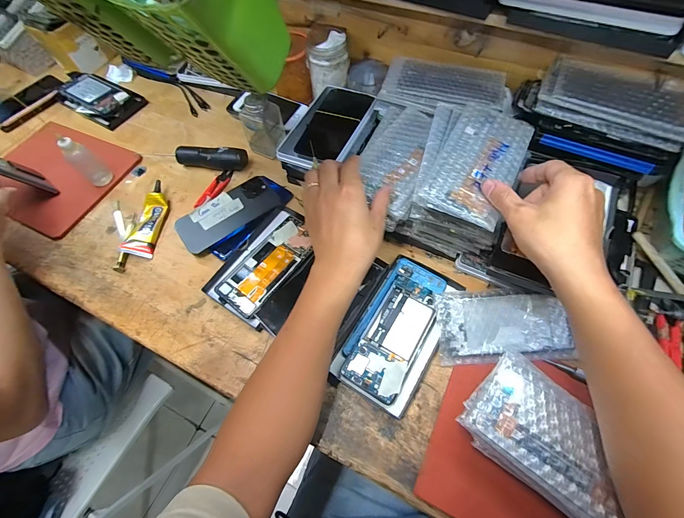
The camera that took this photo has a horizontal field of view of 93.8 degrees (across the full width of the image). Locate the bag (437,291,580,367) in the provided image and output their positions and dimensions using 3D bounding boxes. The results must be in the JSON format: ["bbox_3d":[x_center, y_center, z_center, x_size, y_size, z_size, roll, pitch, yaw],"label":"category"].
[{"bbox_3d":[0.203,0.083,0.400,0.161,0.015,0.086,-4,82,2],"label":"bag"}]

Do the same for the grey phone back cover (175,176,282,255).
[{"bbox_3d":[-0.182,-0.074,0.514,0.159,0.013,0.077,-34,66,-13],"label":"grey phone back cover"}]

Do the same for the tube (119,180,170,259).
[{"bbox_3d":[-0.314,-0.068,0.521,0.040,0.021,0.134,2,63,5],"label":"tube"}]

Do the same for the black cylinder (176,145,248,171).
[{"bbox_3d":[-0.233,-0.180,0.569,0.125,0.033,0.029,1,63,4],"label":"black cylinder"}]

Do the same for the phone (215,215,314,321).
[{"bbox_3d":[-0.106,0.006,0.469,0.077,0.004,0.159,33,69,19],"label":"phone"}]

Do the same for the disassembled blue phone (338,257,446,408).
[{"bbox_3d":[0.070,0.085,0.419,0.081,0.018,0.183,27,68,16],"label":"disassembled blue phone"}]

